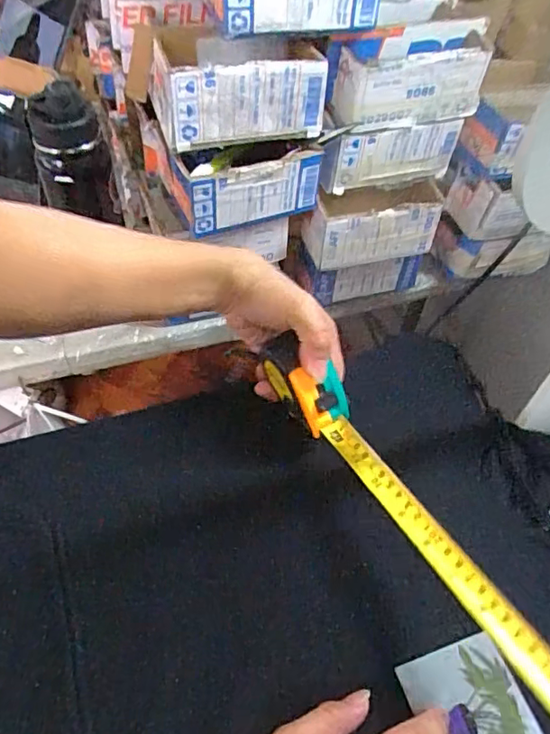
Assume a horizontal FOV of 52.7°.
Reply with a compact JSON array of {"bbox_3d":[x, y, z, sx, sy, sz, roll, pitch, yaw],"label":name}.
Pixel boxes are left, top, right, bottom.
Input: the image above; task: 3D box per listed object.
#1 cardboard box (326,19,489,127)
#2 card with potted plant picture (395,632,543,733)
[{"bbox_3d":[0.141,-0.312,0.594,0.186,0.076,0.067,-11,54,-13],"label":"cardboard box"},{"bbox_3d":[0.131,0.230,0.368,0.073,0.004,0.082,-16,56,-8],"label":"card with potted plant picture"}]

